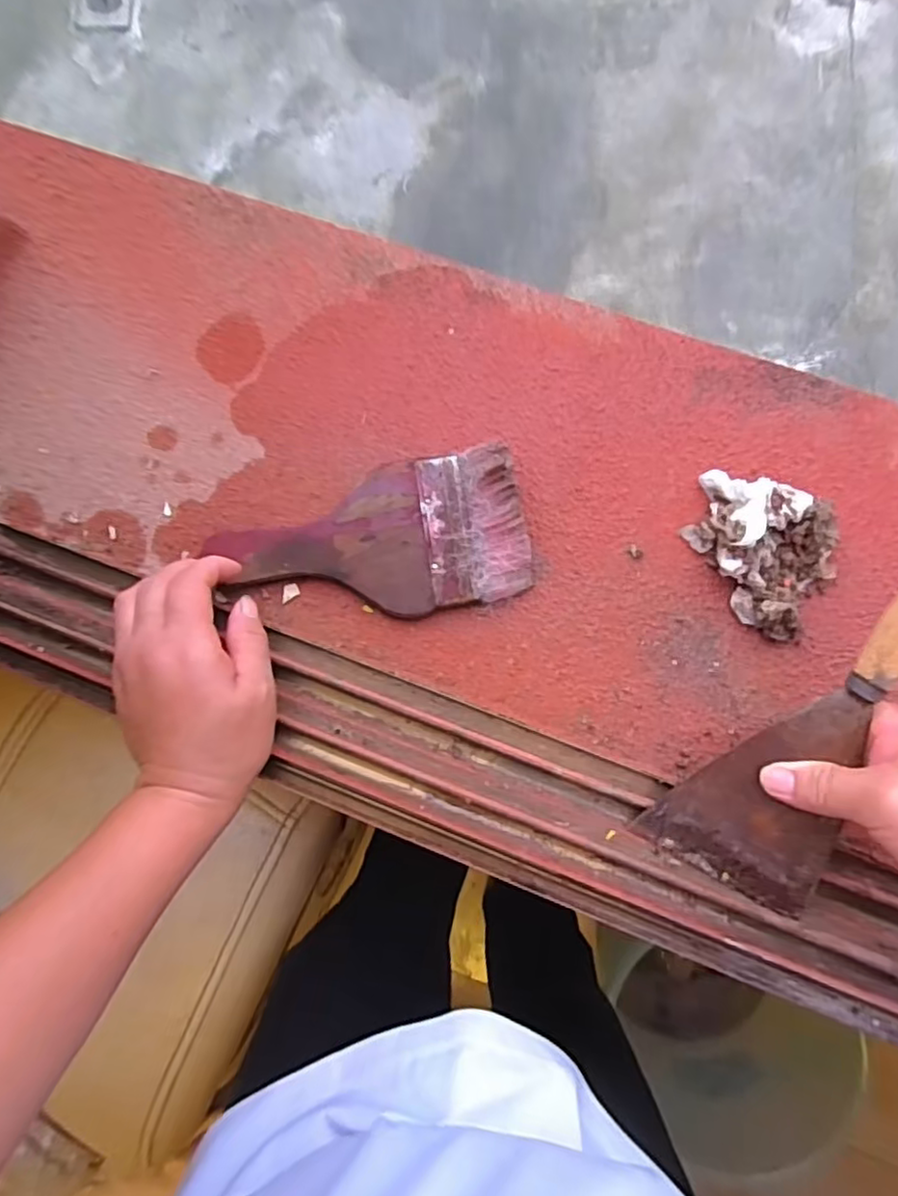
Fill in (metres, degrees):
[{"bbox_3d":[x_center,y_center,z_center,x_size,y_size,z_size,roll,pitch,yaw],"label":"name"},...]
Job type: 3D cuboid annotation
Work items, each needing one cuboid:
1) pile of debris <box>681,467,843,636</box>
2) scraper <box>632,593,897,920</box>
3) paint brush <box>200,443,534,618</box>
[{"bbox_3d":[0.181,-0.032,0.352,0.069,0.035,0.101,-30,84,2],"label":"pile of debris"},{"bbox_3d":[0.182,0.060,0.300,0.083,0.013,0.208,27,114,7],"label":"scraper"},{"bbox_3d":[-0.044,-0.030,0.373,0.178,0.016,0.087,-12,82,2],"label":"paint brush"}]

